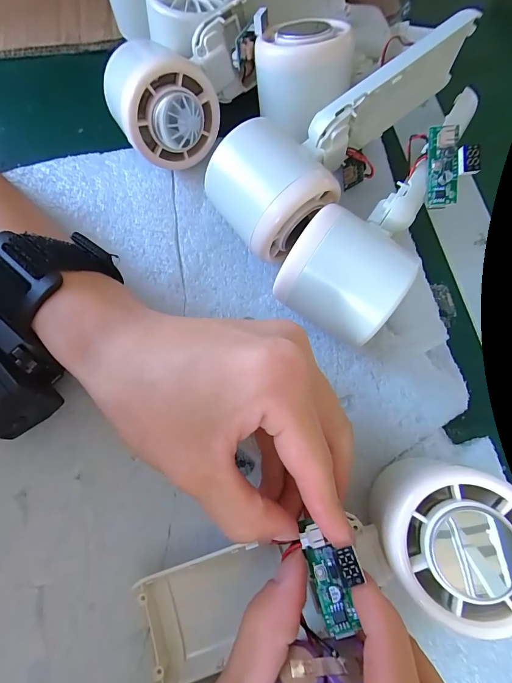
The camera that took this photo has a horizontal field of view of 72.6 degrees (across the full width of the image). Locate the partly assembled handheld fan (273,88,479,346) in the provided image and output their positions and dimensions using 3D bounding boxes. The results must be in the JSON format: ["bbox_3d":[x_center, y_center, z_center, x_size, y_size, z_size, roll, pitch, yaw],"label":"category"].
[{"bbox_3d":[0.063,-0.058,0.189,0.056,0.058,0.120,34,77,7],"label":"partly assembled handheld fan"}]

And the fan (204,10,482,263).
[{"bbox_3d":[0.039,-0.118,0.201,0.061,0.063,0.155,40,77,8],"label":"fan"}]

